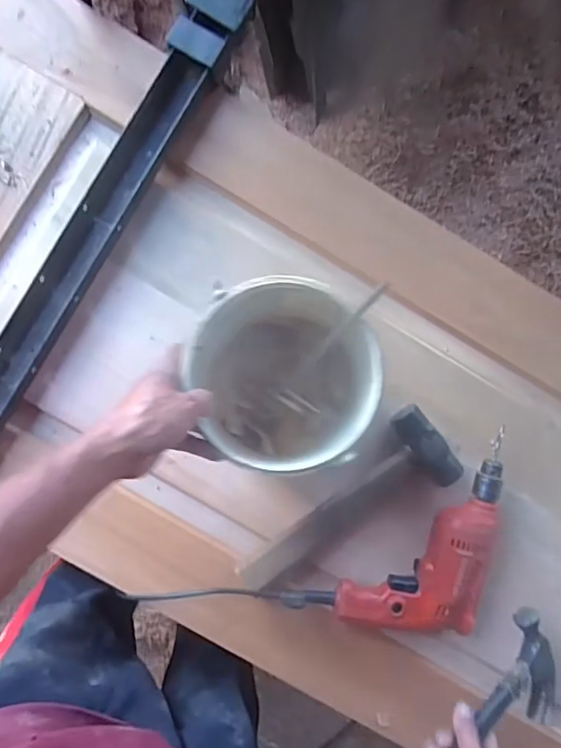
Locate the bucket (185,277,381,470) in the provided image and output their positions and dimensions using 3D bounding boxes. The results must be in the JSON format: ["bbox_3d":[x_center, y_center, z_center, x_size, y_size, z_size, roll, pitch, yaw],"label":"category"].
[{"bbox_3d":[-0.001,0.003,0.560,0.171,0.178,0.182,0,88,-4],"label":"bucket"}]

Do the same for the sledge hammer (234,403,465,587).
[{"bbox_3d":[0.077,0.166,0.658,0.299,0.044,0.103,-35,91,-4],"label":"sledge hammer"}]

